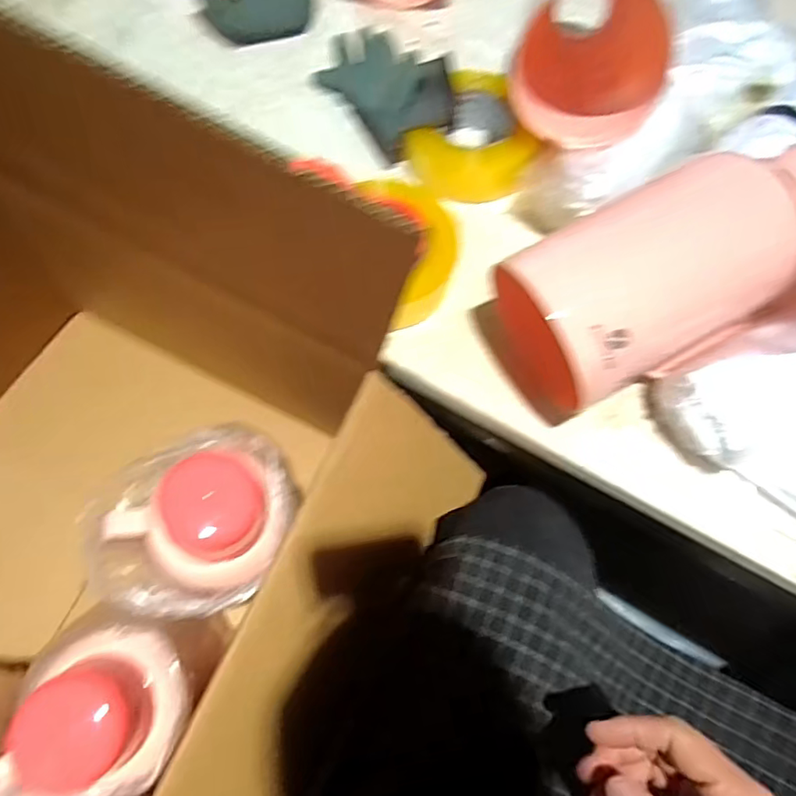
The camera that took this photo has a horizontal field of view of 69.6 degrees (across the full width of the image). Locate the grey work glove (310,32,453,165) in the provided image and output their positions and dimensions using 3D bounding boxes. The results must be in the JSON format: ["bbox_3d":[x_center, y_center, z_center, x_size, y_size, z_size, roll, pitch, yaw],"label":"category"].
[{"bbox_3d":[-0.008,-0.330,0.600,0.099,0.071,0.161,-28,71,-13],"label":"grey work glove"}]

